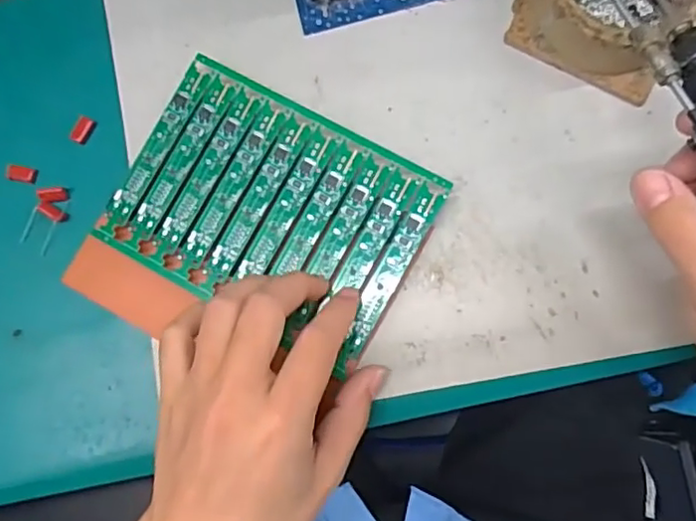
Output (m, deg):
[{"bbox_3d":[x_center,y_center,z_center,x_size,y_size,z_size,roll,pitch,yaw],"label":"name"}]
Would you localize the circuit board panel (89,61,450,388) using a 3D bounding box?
[{"bbox_3d":[-0.043,-0.030,0.337,0.163,0.004,0.116,28,86,8],"label":"circuit board panel"}]

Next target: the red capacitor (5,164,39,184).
[{"bbox_3d":[-0.196,-0.052,0.364,0.019,0.004,0.010,14,84,7],"label":"red capacitor"}]

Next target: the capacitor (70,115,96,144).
[{"bbox_3d":[-0.159,-0.078,0.364,0.009,0.004,0.016,30,86,8],"label":"capacitor"}]

